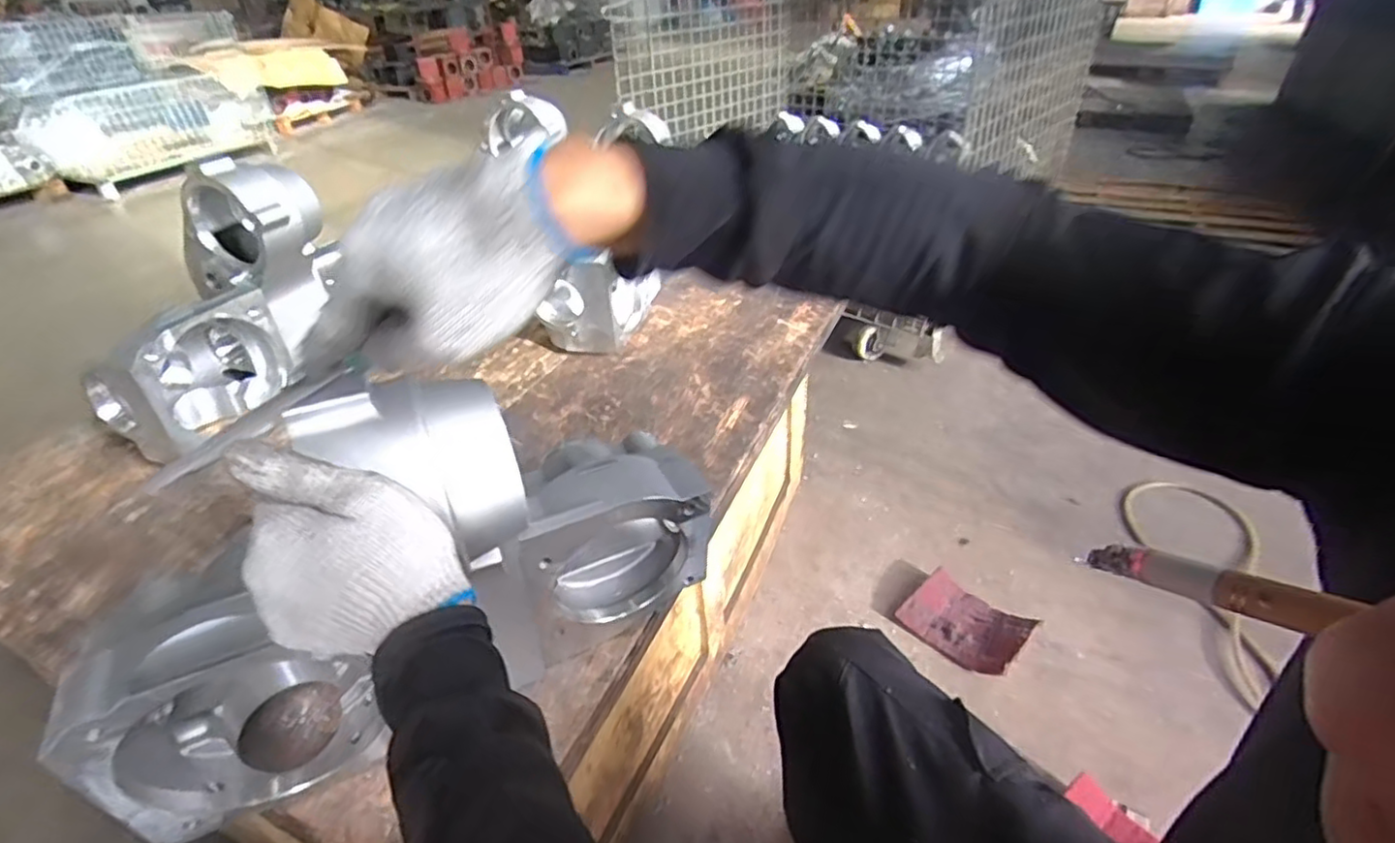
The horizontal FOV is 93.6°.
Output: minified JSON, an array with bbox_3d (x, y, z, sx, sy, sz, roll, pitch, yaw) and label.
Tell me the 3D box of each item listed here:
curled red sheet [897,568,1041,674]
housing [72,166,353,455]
[{"bbox_3d":[0.487,0.364,1.195,0.148,0.040,0.197,-28,43,-32],"label":"curled red sheet"},{"bbox_3d":[-0.632,-0.149,0.861,0.196,0.397,0.162,30,6,35],"label":"housing"}]

